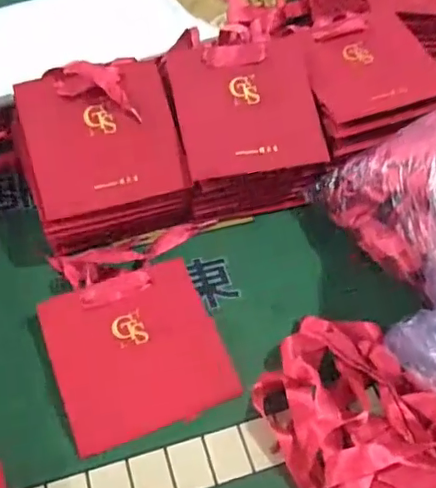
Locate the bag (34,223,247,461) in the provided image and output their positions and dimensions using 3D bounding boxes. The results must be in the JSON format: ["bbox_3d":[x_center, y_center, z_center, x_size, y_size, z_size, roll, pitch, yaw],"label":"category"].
[{"bbox_3d":[-0.075,0.074,0.499,0.144,0.030,0.182,-15,55,-15],"label":"bag"}]

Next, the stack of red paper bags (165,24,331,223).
[{"bbox_3d":[0.025,-0.131,0.594,0.144,0.115,0.170,-9,53,-11],"label":"stack of red paper bags"}]

